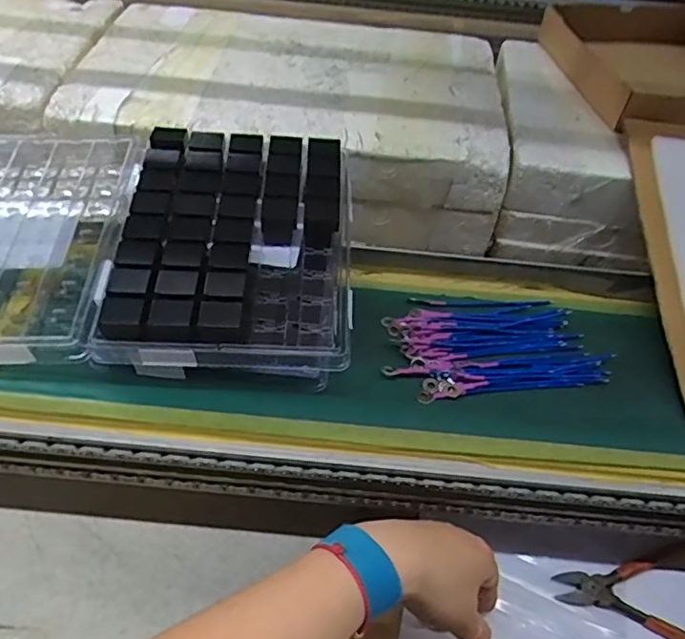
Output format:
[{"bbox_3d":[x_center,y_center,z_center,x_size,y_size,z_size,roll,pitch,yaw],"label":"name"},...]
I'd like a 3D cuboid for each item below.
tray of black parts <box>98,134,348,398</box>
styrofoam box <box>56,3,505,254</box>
[{"bbox_3d":[-0.077,-0.059,0.445,0.168,0.063,0.208,7,59,-10],"label":"tray of black parts"},{"bbox_3d":[-0.054,-0.229,0.672,0.450,0.141,0.282,7,44,2],"label":"styrofoam box"}]

